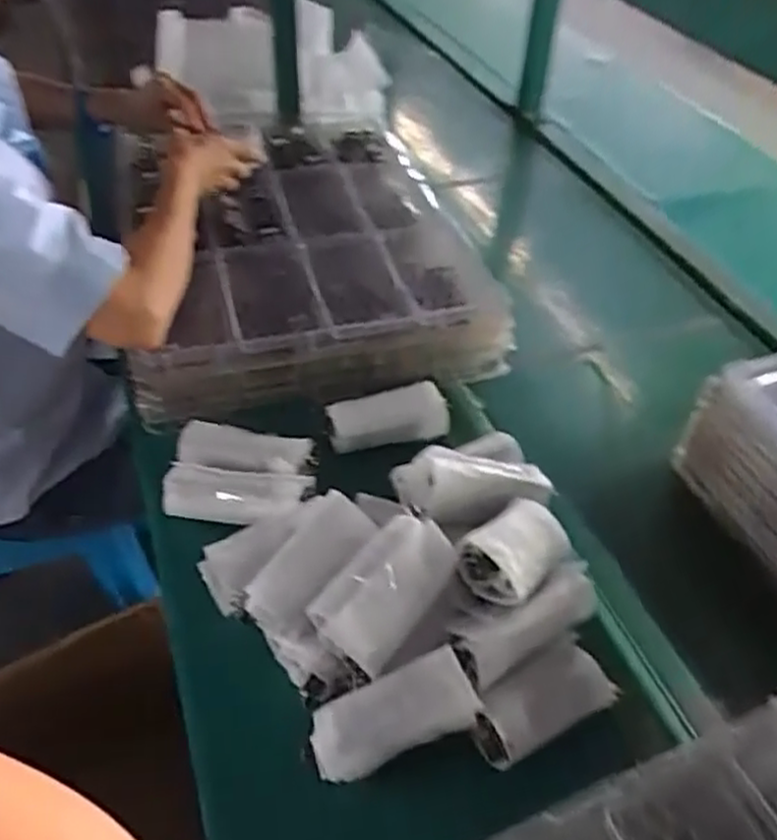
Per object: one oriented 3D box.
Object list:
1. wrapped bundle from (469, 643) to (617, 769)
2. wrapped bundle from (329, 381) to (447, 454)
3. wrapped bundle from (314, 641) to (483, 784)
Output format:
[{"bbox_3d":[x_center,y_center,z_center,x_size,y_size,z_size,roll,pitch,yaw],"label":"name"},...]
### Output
[{"bbox_3d":[0.114,0.208,0.543,0.118,0.032,0.054,-23,51,-23],"label":"wrapped bundle"},{"bbox_3d":[-0.001,-0.002,0.737,0.115,0.022,0.055,-14,79,-10],"label":"wrapped bundle"},{"bbox_3d":[0.003,0.207,0.509,0.115,0.042,0.044,-26,49,0],"label":"wrapped bundle"}]

